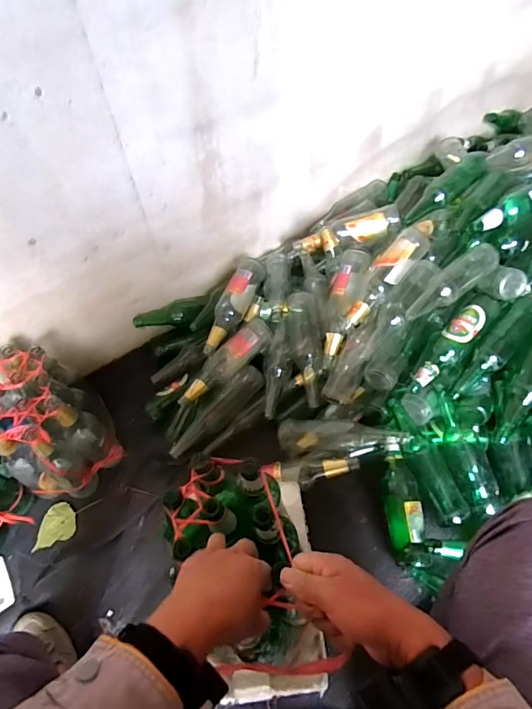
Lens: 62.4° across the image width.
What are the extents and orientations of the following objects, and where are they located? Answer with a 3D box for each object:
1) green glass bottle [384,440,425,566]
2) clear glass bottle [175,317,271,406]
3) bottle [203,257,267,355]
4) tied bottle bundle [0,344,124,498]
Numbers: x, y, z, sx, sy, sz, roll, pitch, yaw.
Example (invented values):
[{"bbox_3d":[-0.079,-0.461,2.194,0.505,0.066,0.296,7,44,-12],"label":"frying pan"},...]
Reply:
[{"bbox_3d":[0.268,0.285,0.860,0.063,0.053,0.222,0,66,4],"label":"green glass bottle"},{"bbox_3d":[-0.092,0.016,0.982,0.254,0.068,0.061,-43,61,-10],"label":"clear glass bottle"},{"bbox_3d":[-0.078,-0.125,1.037,0.074,0.060,0.274,16,56,15],"label":"bottle"},{"bbox_3d":[-0.457,0.151,0.919,0.204,0.250,0.237,-37,59,-21],"label":"tied bottle bundle"}]

